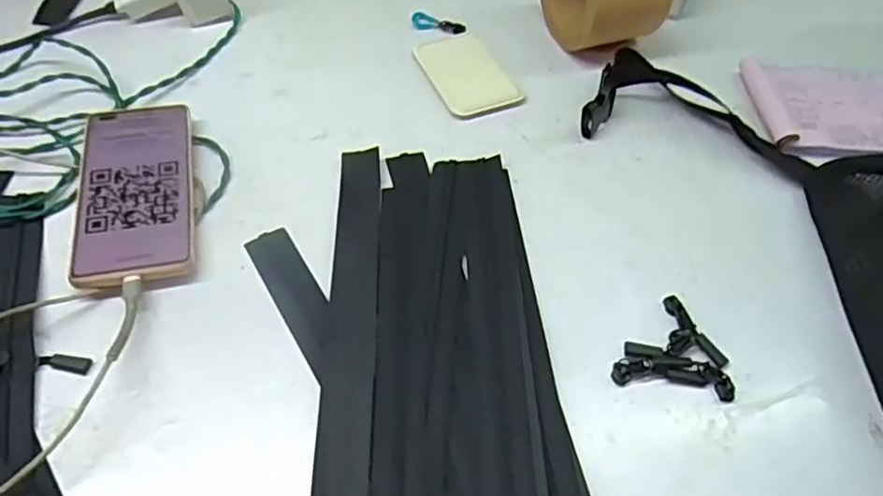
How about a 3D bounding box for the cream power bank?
[{"bbox_3d":[0.021,-0.154,0.568,0.064,0.008,0.098,-21,56,-17],"label":"cream power bank"}]

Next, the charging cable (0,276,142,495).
[{"bbox_3d":[-0.242,0.070,0.369,0.096,0.036,0.163,20,54,13],"label":"charging cable"}]

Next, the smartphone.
[{"bbox_3d":[-0.222,-0.042,0.469,0.077,0.019,0.169,-10,54,-10],"label":"smartphone"}]

